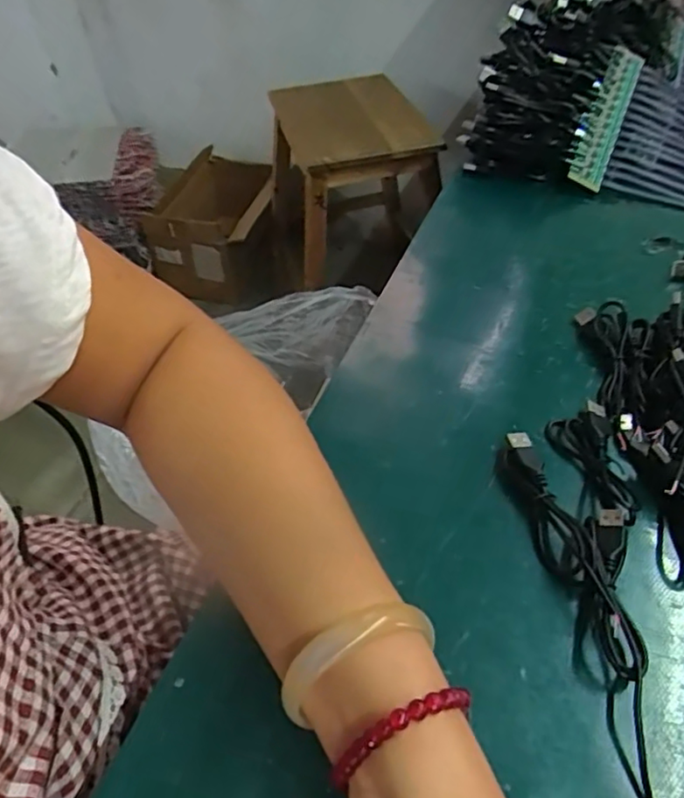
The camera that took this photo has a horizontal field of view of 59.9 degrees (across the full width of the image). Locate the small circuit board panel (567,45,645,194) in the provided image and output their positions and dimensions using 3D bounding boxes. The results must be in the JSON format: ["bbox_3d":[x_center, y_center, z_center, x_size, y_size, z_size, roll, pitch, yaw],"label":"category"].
[{"bbox_3d":[0.250,-0.266,0.561,0.035,0.005,0.147,25,81,-19],"label":"small circuit board panel"}]

